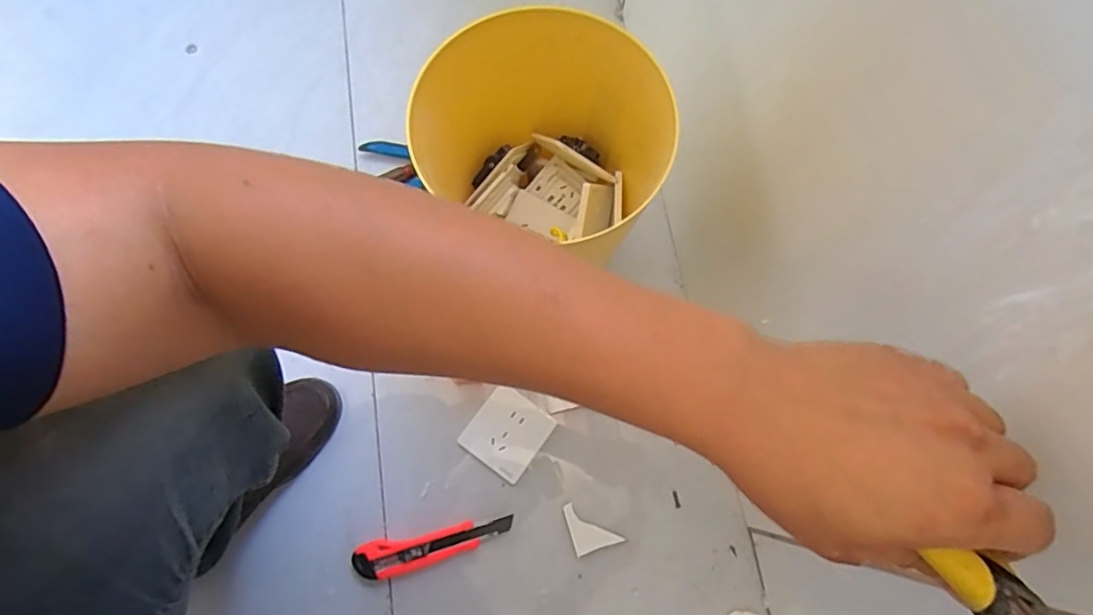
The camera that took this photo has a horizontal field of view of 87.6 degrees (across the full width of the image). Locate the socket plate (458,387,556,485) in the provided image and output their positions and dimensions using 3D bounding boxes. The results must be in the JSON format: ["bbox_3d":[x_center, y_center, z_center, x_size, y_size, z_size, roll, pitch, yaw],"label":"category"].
[{"bbox_3d":[-0.047,0.151,0.687,0.085,0.008,0.091,35,79,8],"label":"socket plate"}]

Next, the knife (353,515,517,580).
[{"bbox_3d":[-0.128,0.270,0.651,0.176,0.021,0.042,-16,77,-3],"label":"knife"}]

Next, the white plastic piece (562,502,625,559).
[{"bbox_3d":[0.053,0.253,0.663,0.054,0.004,0.058,-18,77,-4],"label":"white plastic piece"}]

